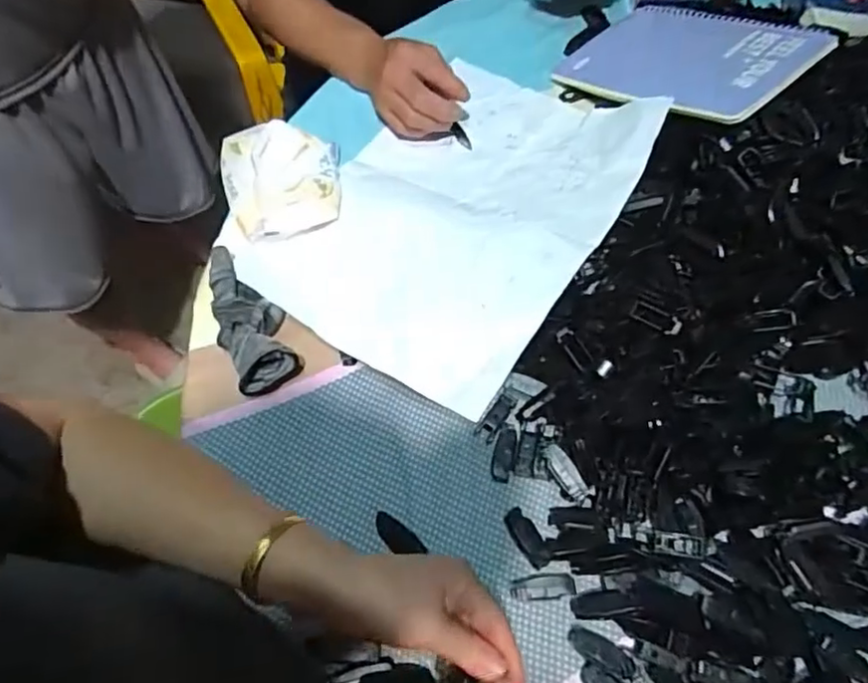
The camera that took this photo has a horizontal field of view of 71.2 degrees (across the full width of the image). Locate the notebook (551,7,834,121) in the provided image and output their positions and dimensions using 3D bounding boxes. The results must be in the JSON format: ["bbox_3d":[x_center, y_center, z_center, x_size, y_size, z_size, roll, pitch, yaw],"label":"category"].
[{"bbox_3d":[0.279,-0.319,0.681,0.181,0.014,0.251,-39,47,-13],"label":"notebook"}]

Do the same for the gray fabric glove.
[{"bbox_3d":[-0.173,-0.028,0.560,0.060,0.044,0.154,-22,64,-9],"label":"gray fabric glove"}]

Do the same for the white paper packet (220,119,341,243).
[{"bbox_3d":[-0.158,-0.173,0.631,0.119,0.031,0.137,-14,63,-5],"label":"white paper packet"}]

